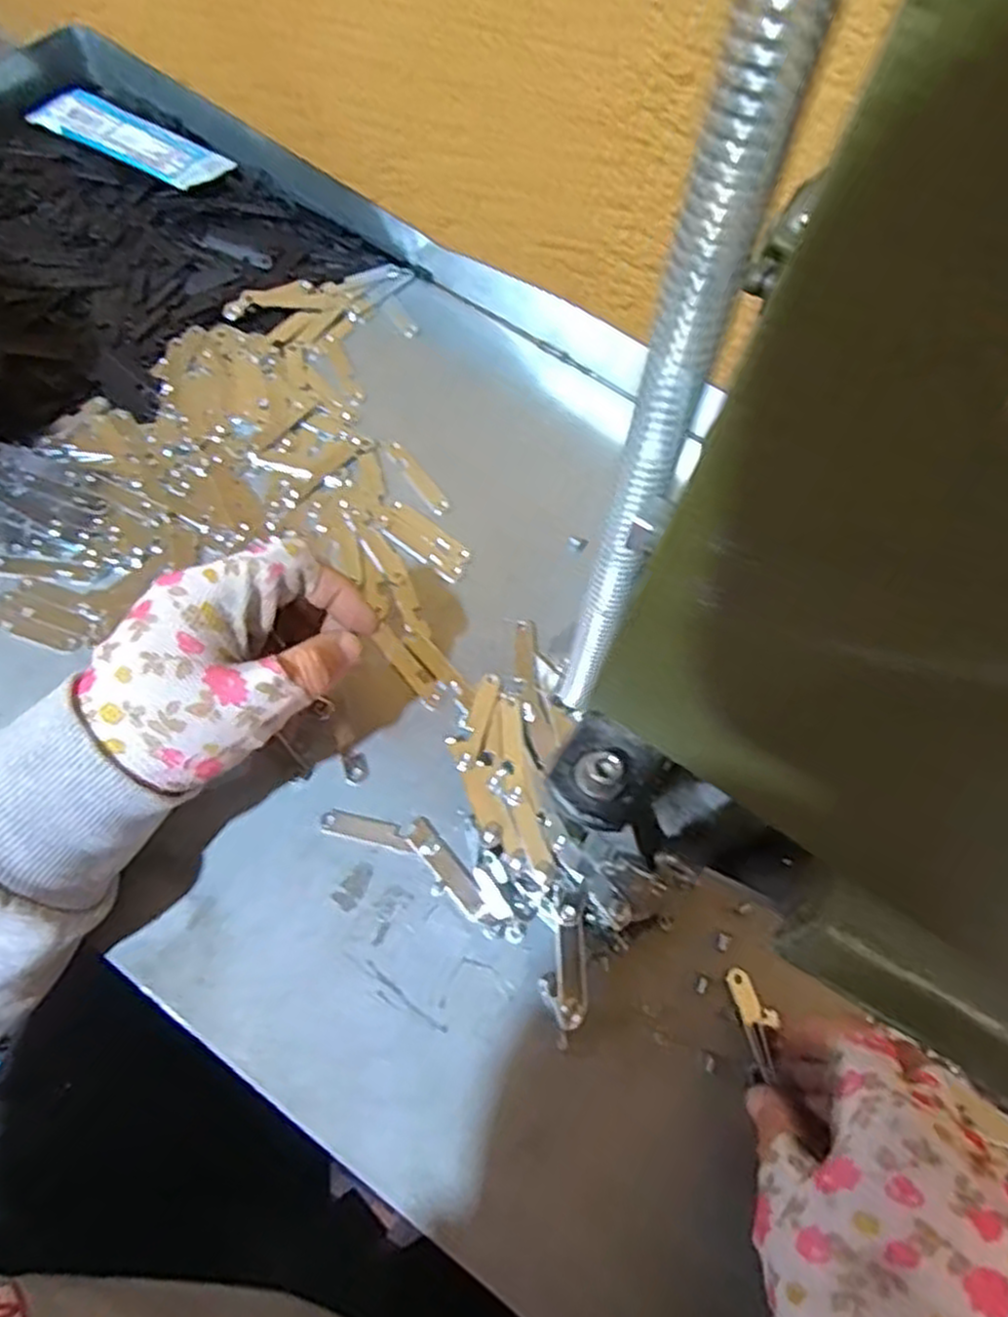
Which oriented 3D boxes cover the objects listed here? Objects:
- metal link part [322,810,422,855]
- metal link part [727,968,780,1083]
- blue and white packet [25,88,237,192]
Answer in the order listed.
[{"bbox_3d":[-0.060,0.077,0.347,0.043,0.004,0.011,14,65,2],"label":"metal link part"},{"bbox_3d":[0.107,0.152,0.326,0.015,0.004,0.042,-12,67,-7],"label":"metal link part"},{"bbox_3d":[-0.243,-0.332,0.497,0.137,0.017,0.037,26,67,8],"label":"blue and white packet"}]

